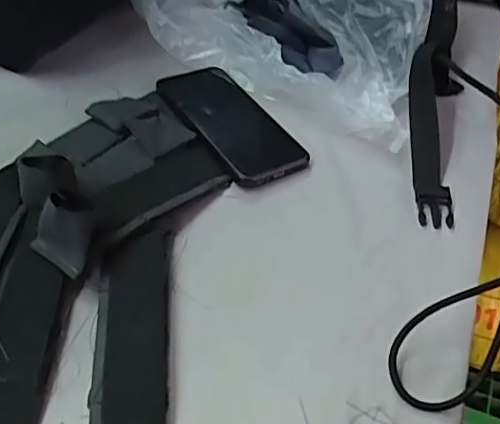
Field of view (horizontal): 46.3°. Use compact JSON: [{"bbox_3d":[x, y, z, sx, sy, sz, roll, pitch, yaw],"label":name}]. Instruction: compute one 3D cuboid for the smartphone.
[{"bbox_3d":[-0.018,-0.085,0.547,0.074,0.015,0.160,-24,55,-25],"label":"smartphone"}]

